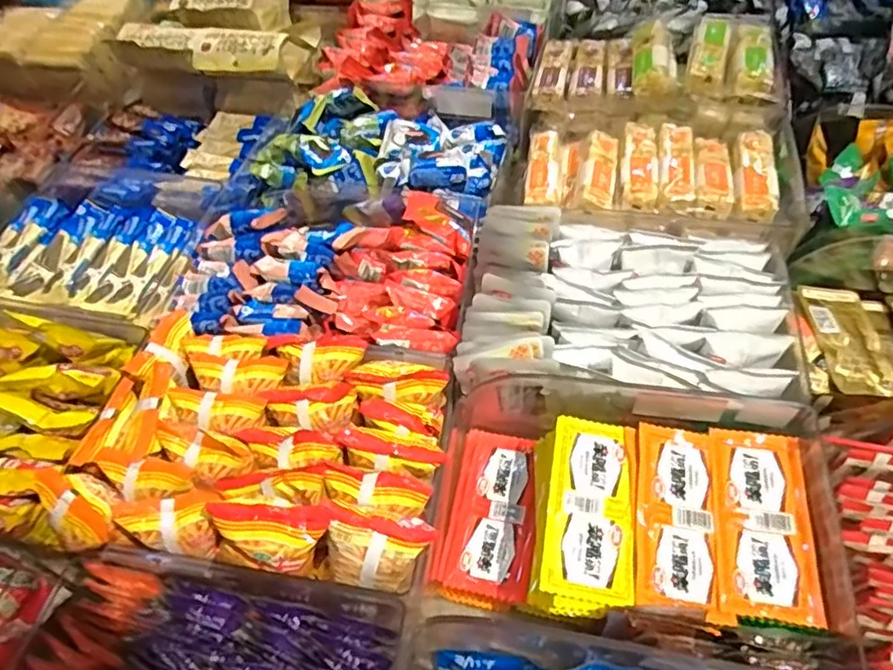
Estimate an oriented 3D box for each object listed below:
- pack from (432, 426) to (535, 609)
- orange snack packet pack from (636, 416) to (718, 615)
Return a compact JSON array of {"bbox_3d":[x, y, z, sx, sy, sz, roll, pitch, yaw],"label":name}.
[{"bbox_3d":[0.040,0.161,0.554,0.076,0.037,0.148,7,55,9],"label":"pack"},{"bbox_3d":[0.173,0.133,0.464,0.056,0.008,0.141,7,55,9],"label":"orange snack packet pack"}]

